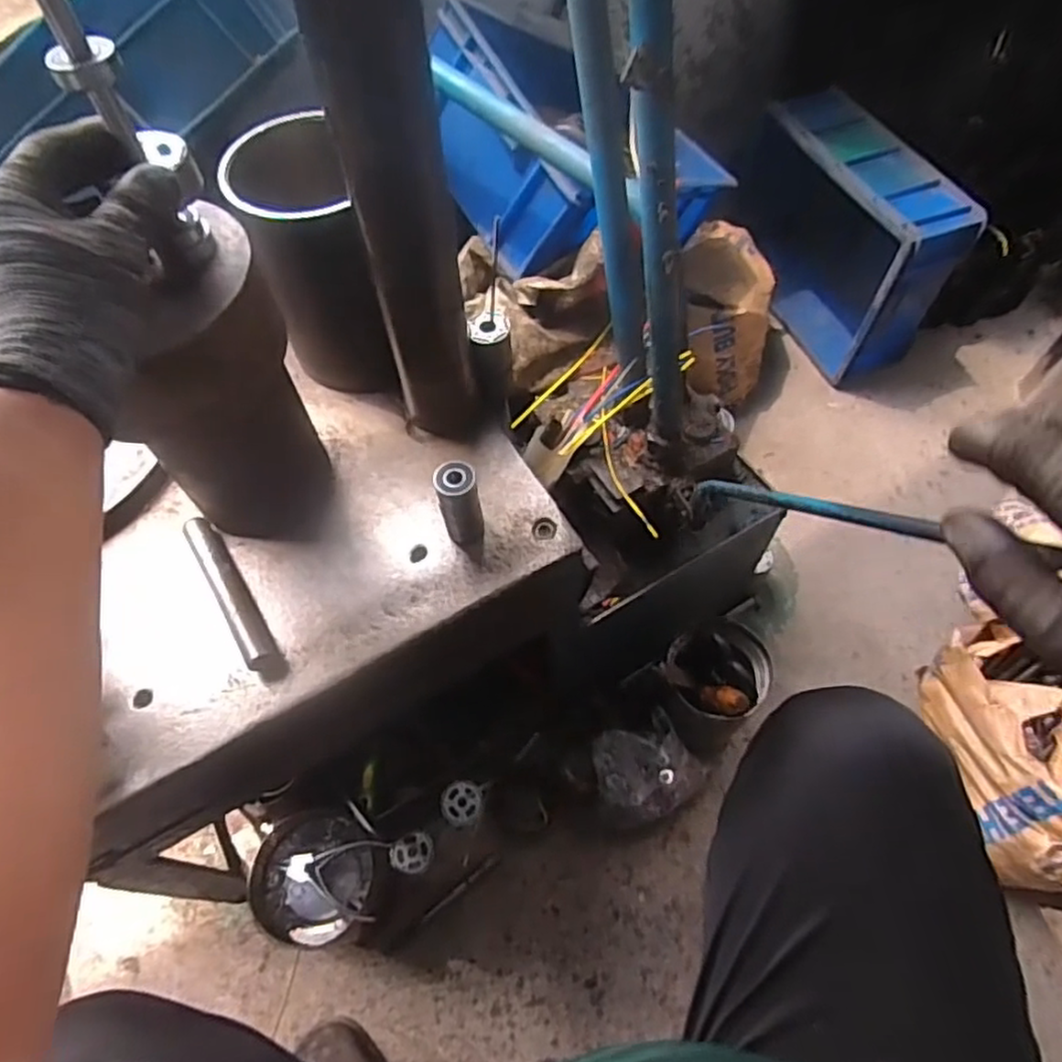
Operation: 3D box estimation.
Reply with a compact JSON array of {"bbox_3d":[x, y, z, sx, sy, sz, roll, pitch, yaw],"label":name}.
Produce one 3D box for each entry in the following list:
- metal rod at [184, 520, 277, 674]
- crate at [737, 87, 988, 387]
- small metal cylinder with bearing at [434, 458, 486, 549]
[{"bbox_3d":[-0.231,0.043,0.535,0.019,0.022,0.139,-30,63,-14],"label":"metal rod"},{"bbox_3d":[0.515,-0.479,1.165,0.169,0.297,0.361,-25,62,-12],"label":"crate"},{"bbox_3d":[-0.054,-0.019,0.543,0.030,0.074,0.031,-13,60,-6],"label":"small metal cylinder with bearing"}]

